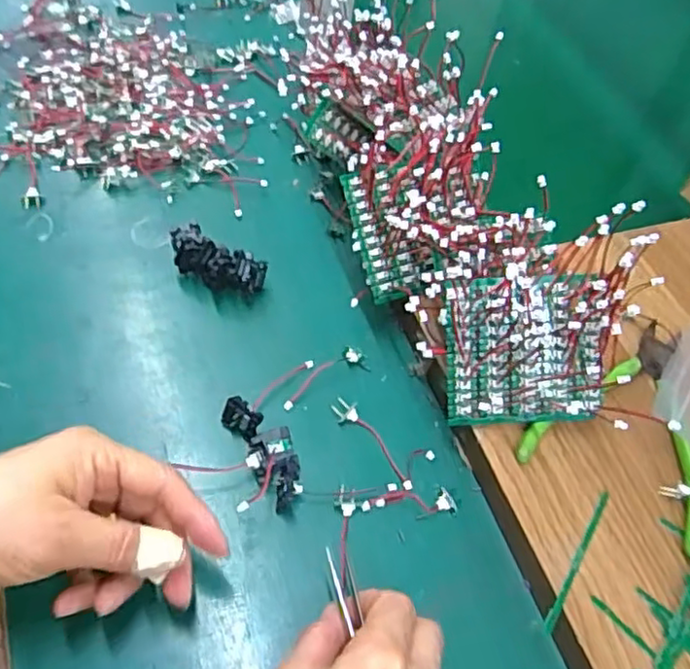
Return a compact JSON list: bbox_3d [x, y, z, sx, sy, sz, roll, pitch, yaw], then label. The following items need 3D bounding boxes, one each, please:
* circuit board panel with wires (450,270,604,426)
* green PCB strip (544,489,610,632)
[{"bbox_3d":[0.099,0.010,0.363,0.083,0.009,0.081,-3,103,2],"label":"circuit board panel with wires"},{"bbox_3d":[0.121,0.116,0.343,0.005,0.007,0.084,31,56,12],"label":"green PCB strip"}]

